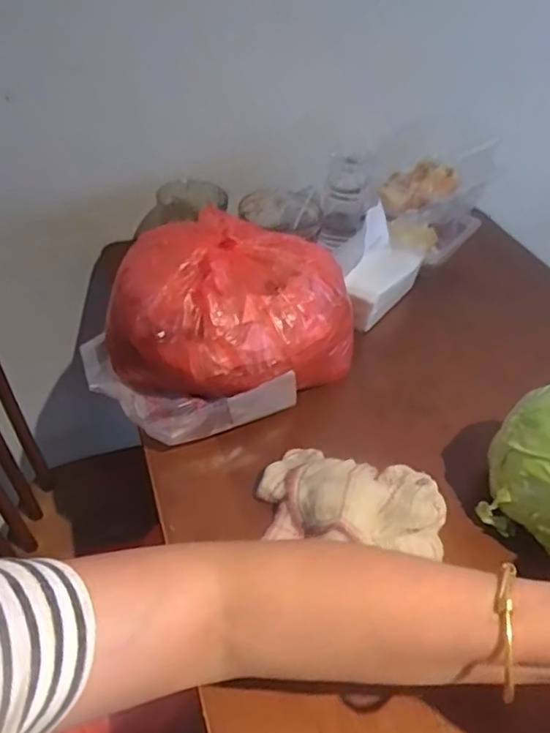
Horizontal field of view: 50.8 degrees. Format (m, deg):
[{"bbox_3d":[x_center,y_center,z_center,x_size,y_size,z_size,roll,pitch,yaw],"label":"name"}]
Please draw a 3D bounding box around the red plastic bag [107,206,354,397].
[{"bbox_3d":[-0.038,-0.057,0.559,0.182,0.129,0.203,36,51,29],"label":"red plastic bag"}]

